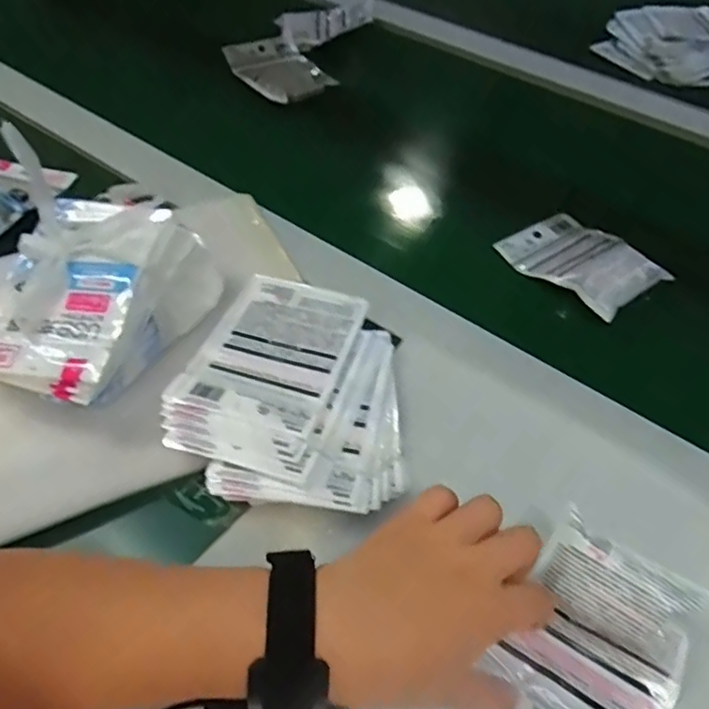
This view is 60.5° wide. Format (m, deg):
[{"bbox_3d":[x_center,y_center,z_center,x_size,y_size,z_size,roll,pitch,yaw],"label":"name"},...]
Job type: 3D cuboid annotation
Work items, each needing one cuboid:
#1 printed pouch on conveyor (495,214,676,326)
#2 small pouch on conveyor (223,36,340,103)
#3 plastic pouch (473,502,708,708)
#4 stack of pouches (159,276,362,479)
[{"bbox_3d":[0.209,-0.087,0.560,0.095,0.022,0.127,-31,44,-21],"label":"printed pouch on conveyor"},{"bbox_3d":[-0.095,-0.362,0.765,0.102,0.022,0.133,-27,57,-20],"label":"small pouch on conveyor"},{"bbox_3d":[0.129,0.160,0.325,0.088,0.042,0.113,29,57,22],"label":"plastic pouch"},{"bbox_3d":[-0.063,0.008,0.445,0.106,0.017,0.165,12,53,8],"label":"stack of pouches"}]

